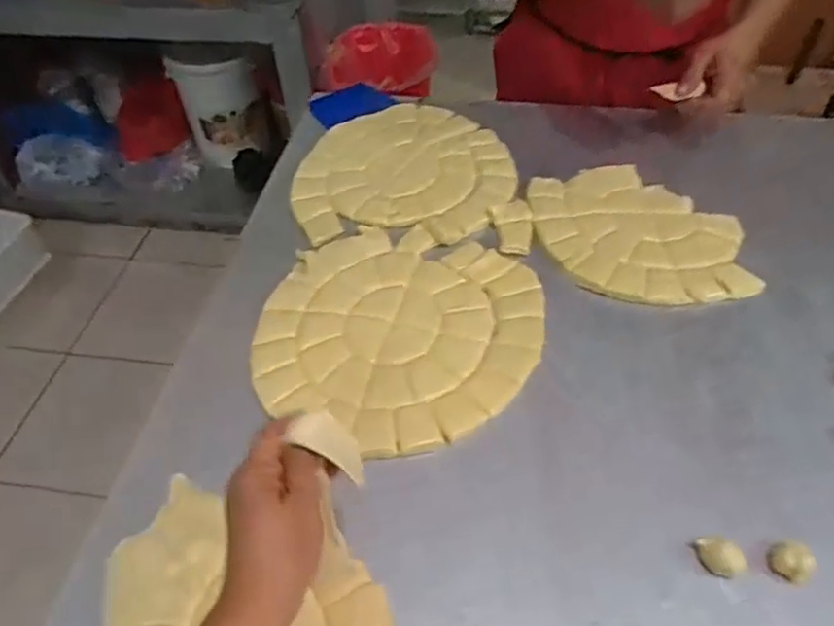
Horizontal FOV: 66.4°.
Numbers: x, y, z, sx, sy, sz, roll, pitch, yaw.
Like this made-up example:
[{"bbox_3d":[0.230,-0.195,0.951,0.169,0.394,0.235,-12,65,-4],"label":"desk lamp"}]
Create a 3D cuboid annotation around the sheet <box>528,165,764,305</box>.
[{"bbox_3d":[0.273,-0.102,0.792,0.221,0.015,0.254,-13,48,-10],"label":"sheet"}]

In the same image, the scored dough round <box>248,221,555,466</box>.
[{"bbox_3d":[-0.021,0.018,0.698,0.300,0.011,0.288,-1,47,1],"label":"scored dough round"}]

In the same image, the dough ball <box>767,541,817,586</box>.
[{"bbox_3d":[0.301,0.202,0.513,0.027,0.031,0.032,-26,52,-21],"label":"dough ball"}]

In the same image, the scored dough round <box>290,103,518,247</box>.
[{"bbox_3d":[-0.018,-0.206,0.907,0.300,0.014,0.304,-1,47,1],"label":"scored dough round"}]

